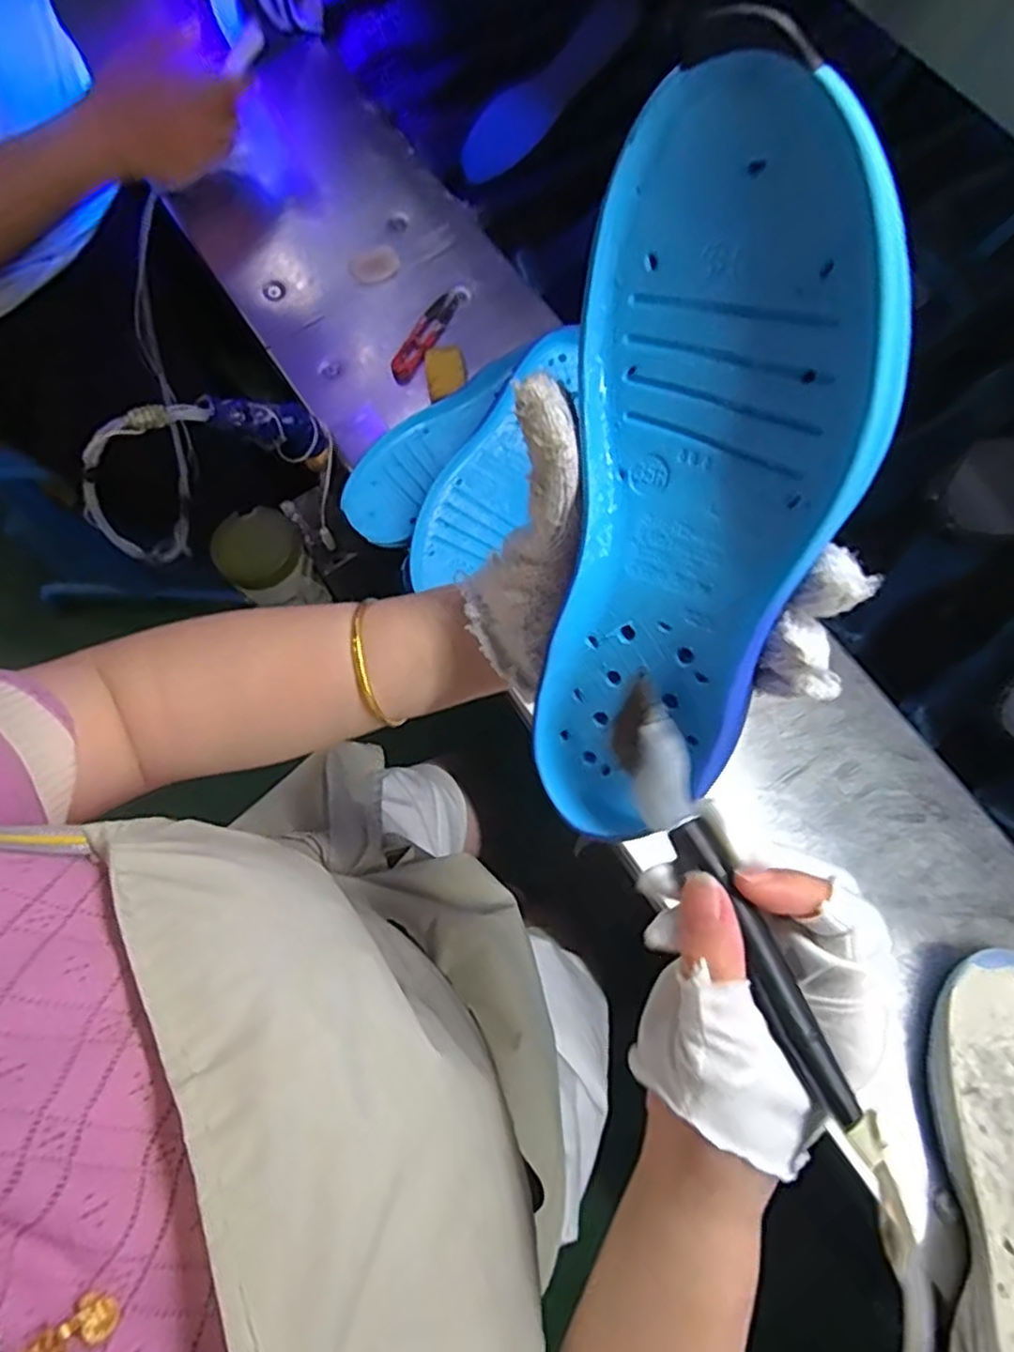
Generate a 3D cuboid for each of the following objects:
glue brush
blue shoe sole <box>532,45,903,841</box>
[{"bbox_3d":[0.076,0.074,0.239,0.023,0.020,0.161,-26,72,-6],"label":"glue brush"},{"bbox_3d":[0.055,-0.045,0.233,0.086,0.234,0.032,23,35,22],"label":"blue shoe sole"}]

